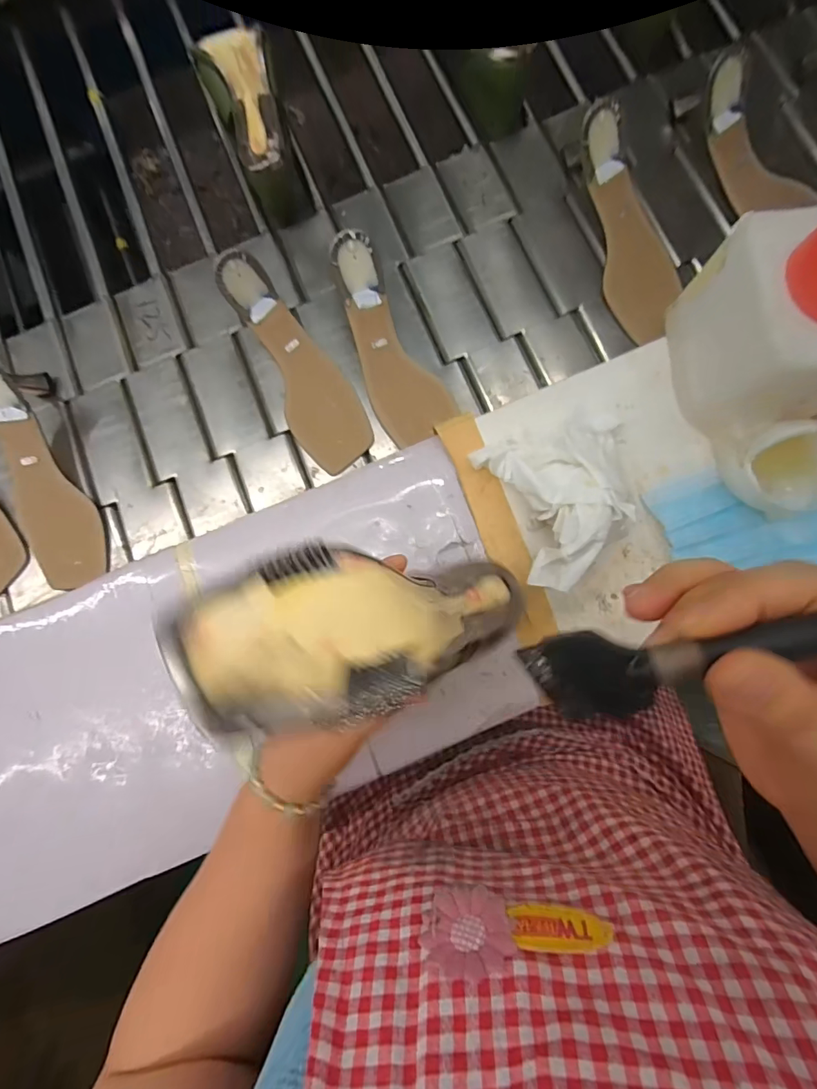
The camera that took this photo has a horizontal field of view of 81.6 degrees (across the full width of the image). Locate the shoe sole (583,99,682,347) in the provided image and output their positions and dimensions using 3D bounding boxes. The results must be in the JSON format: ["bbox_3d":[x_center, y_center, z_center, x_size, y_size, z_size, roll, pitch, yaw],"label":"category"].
[{"bbox_3d":[0.222,-0.310,0.458,0.072,0.045,0.202,-17,94,-1],"label":"shoe sole"}]

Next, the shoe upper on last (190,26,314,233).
[{"bbox_3d":[-0.162,-0.447,0.505,0.076,0.078,0.188,-21,103,-1],"label":"shoe upper on last"}]

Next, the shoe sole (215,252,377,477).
[{"bbox_3d":[-0.108,-0.173,0.462,0.071,0.043,0.208,-31,97,-3],"label":"shoe sole"}]

